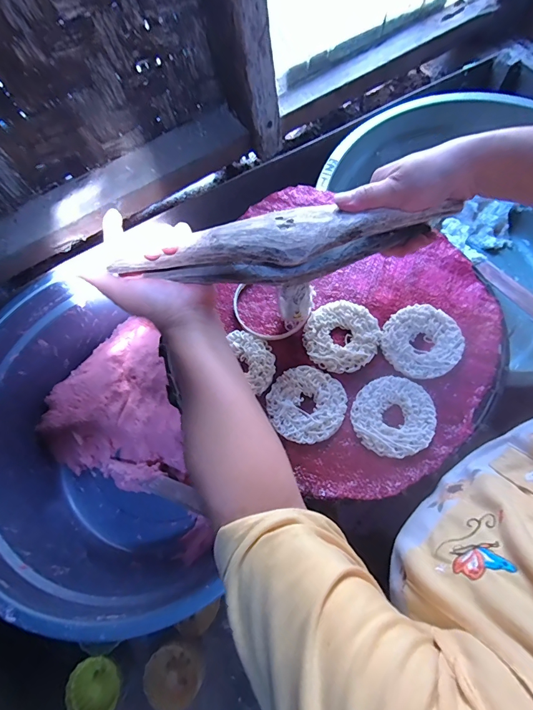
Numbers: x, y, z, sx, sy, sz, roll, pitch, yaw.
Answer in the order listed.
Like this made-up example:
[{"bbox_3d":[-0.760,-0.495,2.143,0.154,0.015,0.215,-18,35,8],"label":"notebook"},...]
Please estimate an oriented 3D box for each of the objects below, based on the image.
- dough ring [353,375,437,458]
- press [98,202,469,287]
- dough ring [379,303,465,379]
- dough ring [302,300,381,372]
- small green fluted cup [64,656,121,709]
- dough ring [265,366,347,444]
[{"bbox_3d":[0.127,0.060,0.370,0.079,0.011,0.076,-2,70,5],"label":"dough ring"},{"bbox_3d":[0.018,-0.099,0.330,0.266,0.036,0.059,-9,68,-2],"label":"press"},{"bbox_3d":[0.164,-0.015,0.393,0.077,0.012,0.078,-2,70,5],"label":"dough ring"},{"bbox_3d":[0.082,-0.021,0.405,0.079,0.012,0.076,-2,70,5],"label":"dough ring"},{"bbox_3d":[-0.199,0.386,0.430,0.061,0.022,0.052,35,77,16],"label":"small green fluted cup"},{"bbox_3d":[0.041,0.050,0.381,0.076,0.005,0.076,-2,70,5],"label":"dough ring"}]

